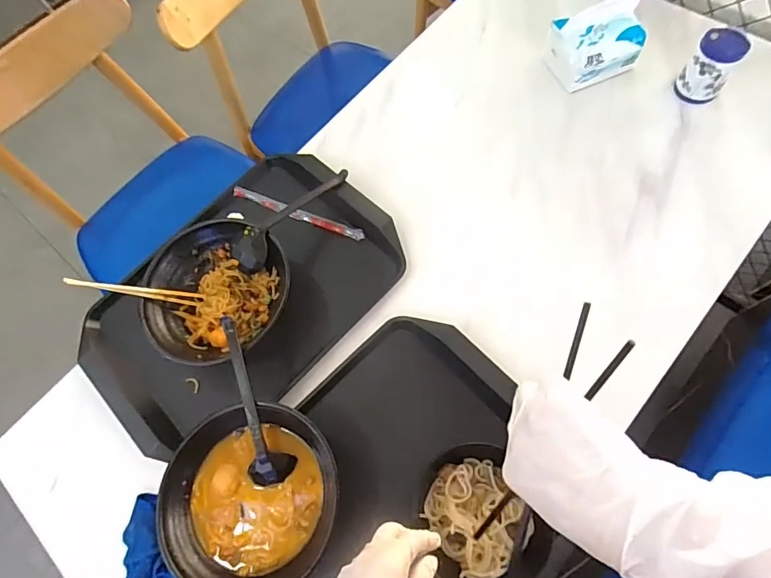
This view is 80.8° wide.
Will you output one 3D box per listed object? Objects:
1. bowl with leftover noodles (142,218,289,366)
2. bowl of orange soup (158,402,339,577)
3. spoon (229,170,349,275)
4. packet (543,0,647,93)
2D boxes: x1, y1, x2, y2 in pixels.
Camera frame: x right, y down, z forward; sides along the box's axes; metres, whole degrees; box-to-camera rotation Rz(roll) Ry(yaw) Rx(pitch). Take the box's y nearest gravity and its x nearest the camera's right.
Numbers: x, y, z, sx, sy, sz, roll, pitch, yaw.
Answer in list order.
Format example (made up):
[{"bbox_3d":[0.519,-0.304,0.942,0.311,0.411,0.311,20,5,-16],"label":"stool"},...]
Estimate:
[{"bbox_3d":[-0.213,0.008,0.584,0.182,0.083,0.175,-1,67,3],"label":"bowl with leftover noodles"},{"bbox_3d":[-0.142,0.226,0.491,0.182,0.065,0.187,-1,67,3],"label":"bowl of orange soup"},{"bbox_3d":[-0.132,-0.100,0.626,0.053,0.052,0.203,30,59,15],"label":"spoon"},{"bbox_3d":[0.315,-0.365,0.679,0.123,0.074,0.085,-12,67,-2],"label":"packet"}]

